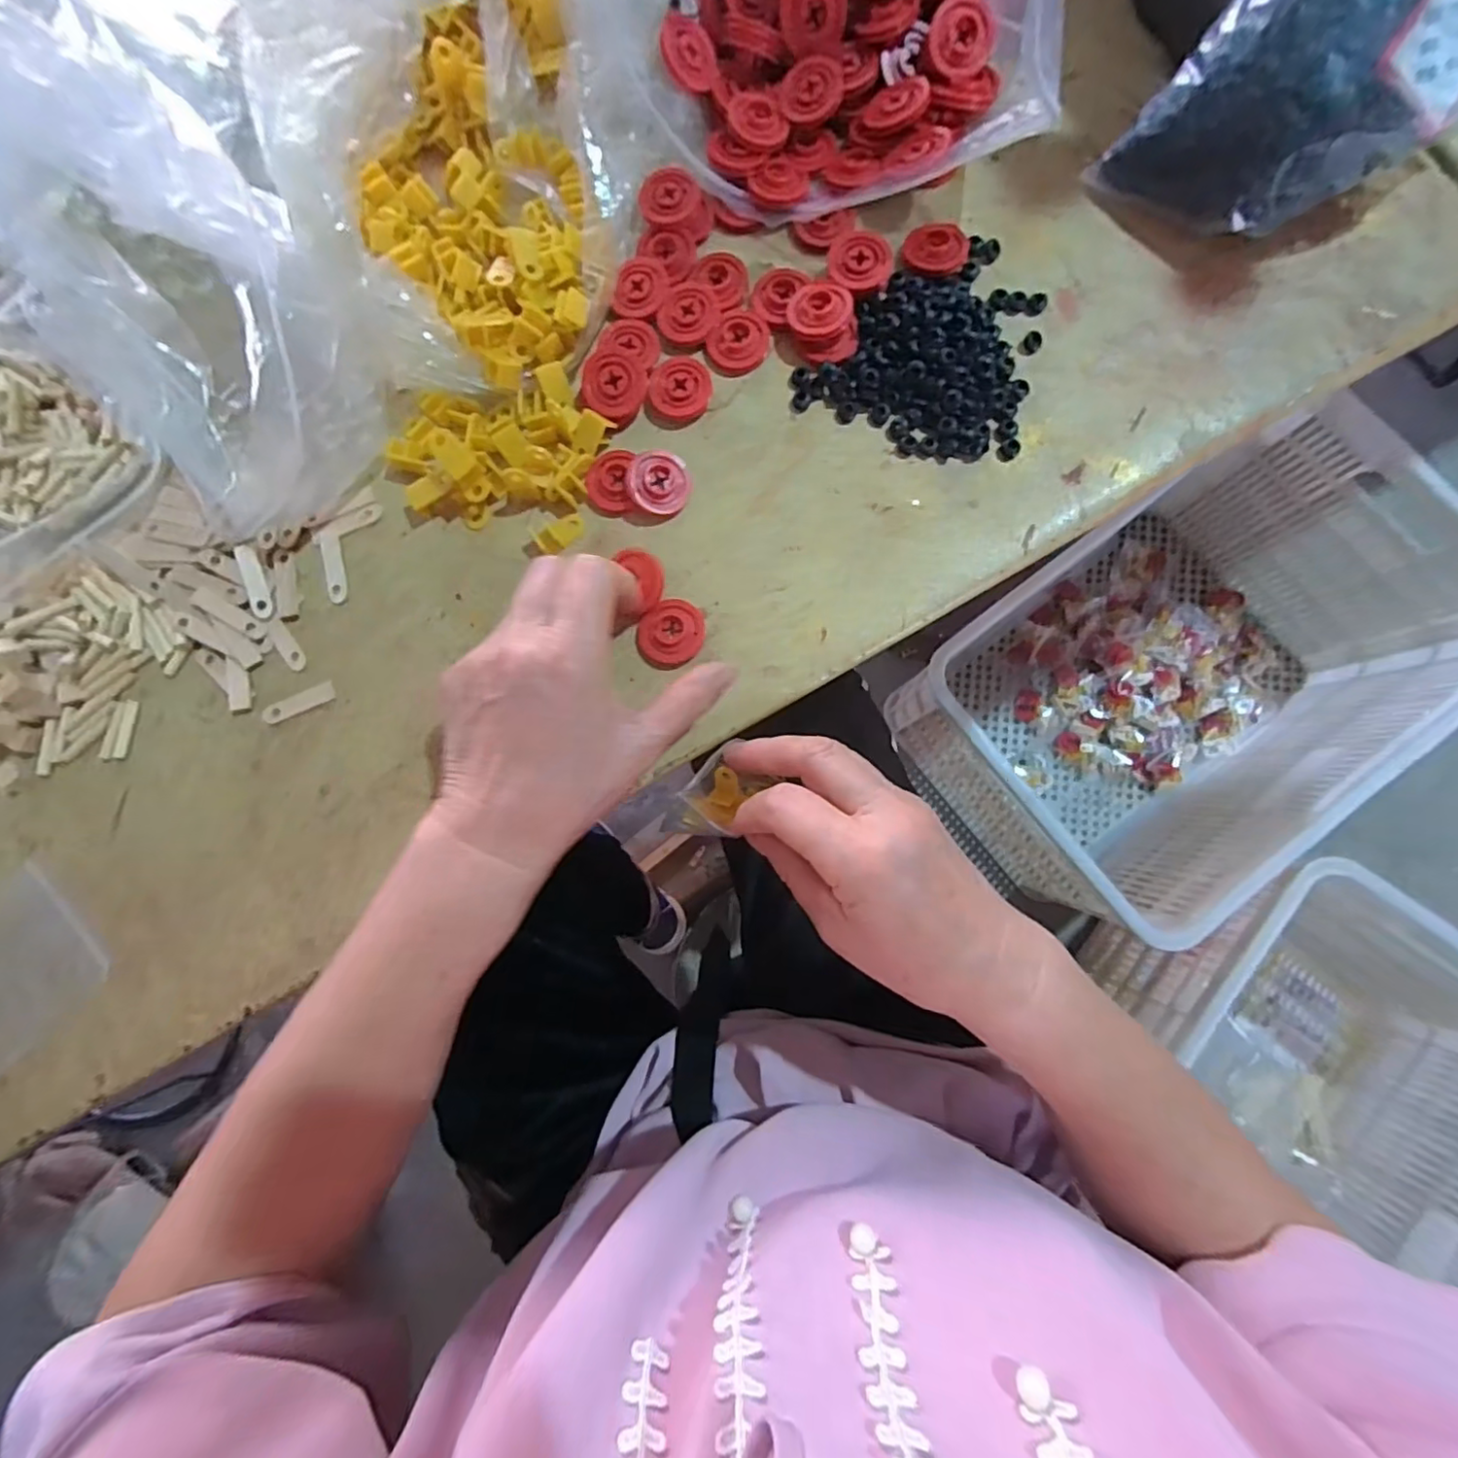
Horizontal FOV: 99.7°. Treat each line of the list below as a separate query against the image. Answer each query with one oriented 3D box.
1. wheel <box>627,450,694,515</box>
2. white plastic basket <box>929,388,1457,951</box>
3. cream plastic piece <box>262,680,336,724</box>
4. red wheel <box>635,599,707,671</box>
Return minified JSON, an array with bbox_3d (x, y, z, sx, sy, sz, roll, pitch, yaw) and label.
[{"bbox_3d":[-0.035,-0.126,0.312,0.032,0.006,0.032,-1,95,-15],"label":"wheel"},{"bbox_3d":[0.590,-0.073,0.848,0.598,0.327,0.404,-39,83,-1],"label":"white plastic basket"},{"bbox_3d":[-0.220,-0.013,0.314,0.036,0.004,0.010,-24,82,1],"label":"cream plastic piece"},{"bbox_3d":[-0.028,-0.046,0.304,0.035,0.009,0.029,-41,83,-2],"label":"red wheel"}]

